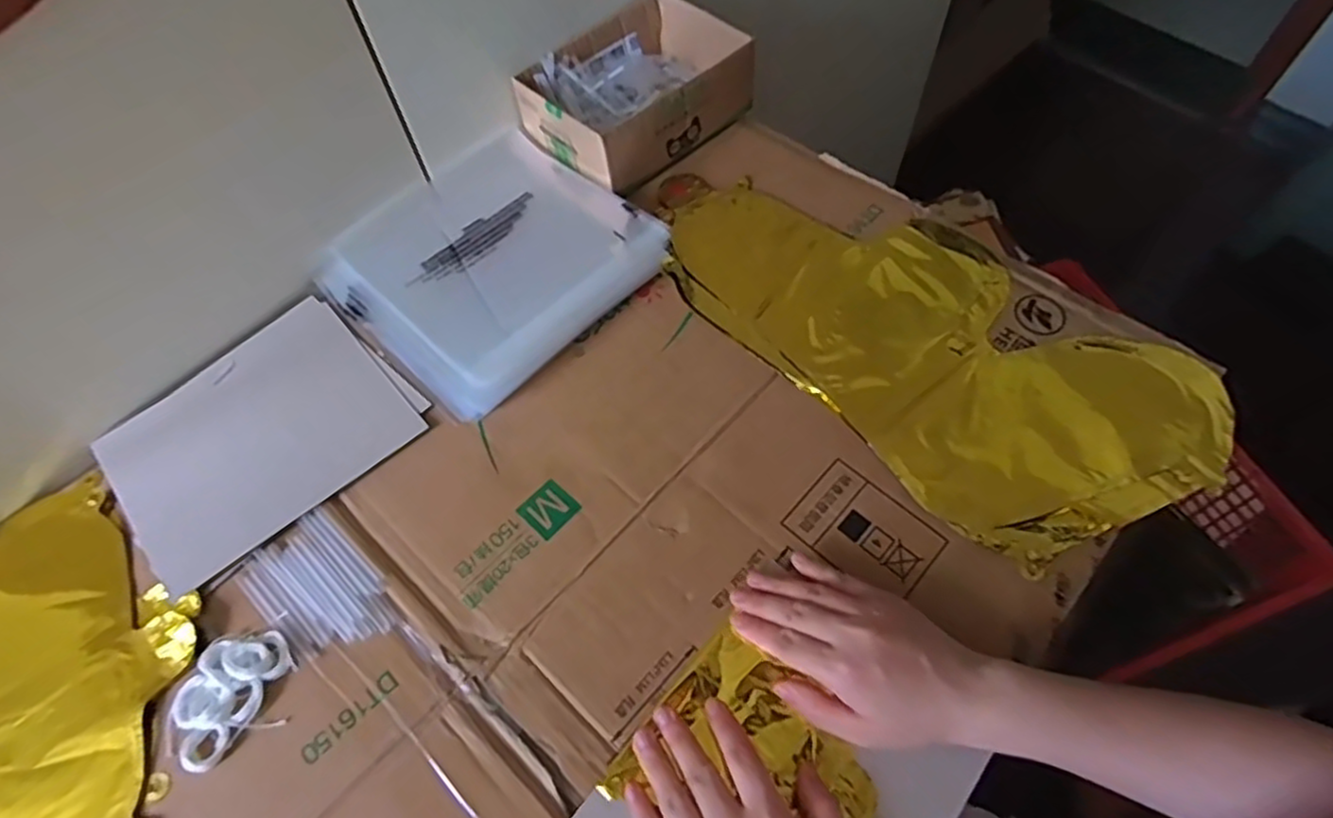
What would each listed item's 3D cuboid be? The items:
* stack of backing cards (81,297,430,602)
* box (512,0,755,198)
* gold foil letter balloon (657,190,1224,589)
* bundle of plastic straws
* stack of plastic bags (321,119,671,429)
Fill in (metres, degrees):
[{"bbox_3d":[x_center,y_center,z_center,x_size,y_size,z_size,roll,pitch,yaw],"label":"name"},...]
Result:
[{"bbox_3d":[-0.298,0.018,0.517,0.164,0.006,0.199,38,69,21],"label":"stack of backing cards"},{"bbox_3d":[-0.028,-0.296,0.652,0.192,0.061,0.141,-39,66,-18],"label":"box"},{"bbox_3d":[0.194,-0.061,0.539,0.217,0.008,0.407,-41,67,-19],"label":"gold foil letter balloon"},{"bbox_3d":[-0.225,0.117,0.457,0.102,0.004,0.066,37,68,20],"label":"bundle of plastic straws"},{"bbox_3d":[-0.144,-0.125,0.584,0.213,0.018,0.225,38,69,21],"label":"stack of plastic bags"}]

